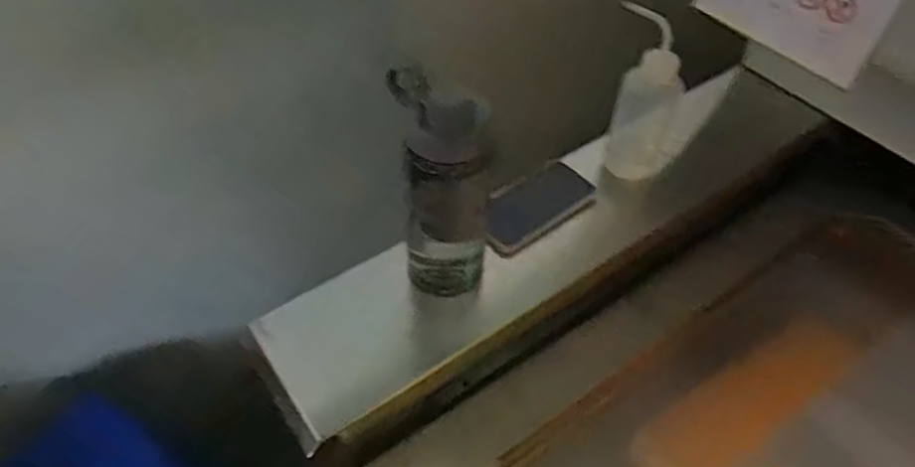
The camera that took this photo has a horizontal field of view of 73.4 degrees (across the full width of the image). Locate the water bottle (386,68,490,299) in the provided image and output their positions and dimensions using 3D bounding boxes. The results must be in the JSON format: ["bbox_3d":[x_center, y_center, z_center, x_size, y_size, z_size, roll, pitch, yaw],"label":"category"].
[{"bbox_3d":[-0.011,-0.040,0.638,0.099,0.252,0.087,-1,49,-3],"label":"water bottle"}]

